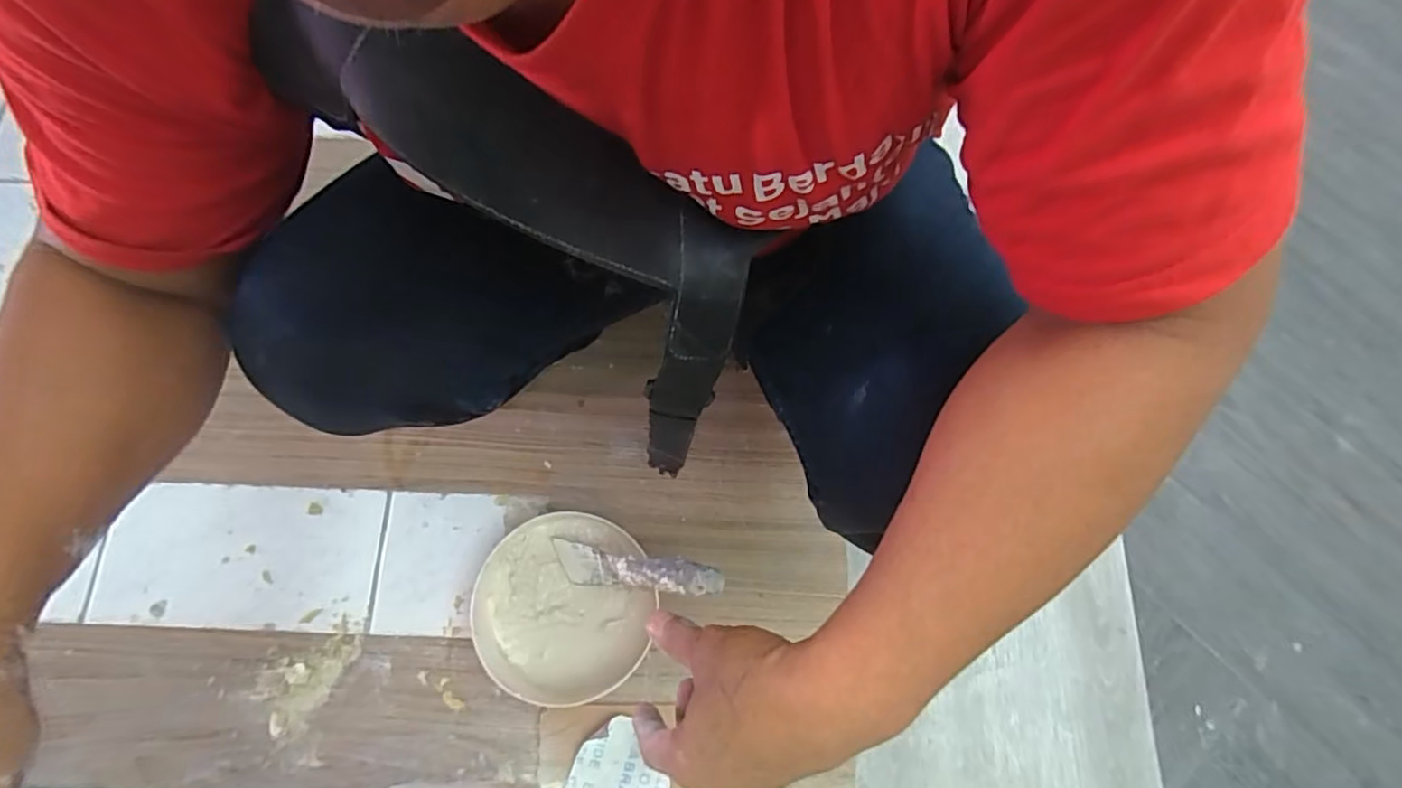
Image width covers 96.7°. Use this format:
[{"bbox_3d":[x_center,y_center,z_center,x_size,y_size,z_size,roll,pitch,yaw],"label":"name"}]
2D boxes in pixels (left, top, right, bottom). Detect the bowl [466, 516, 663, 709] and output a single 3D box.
[{"bbox_3d":[-0.136,0.216,0.643,0.180,0.062,0.178,13,73,4],"label":"bowl"}]

